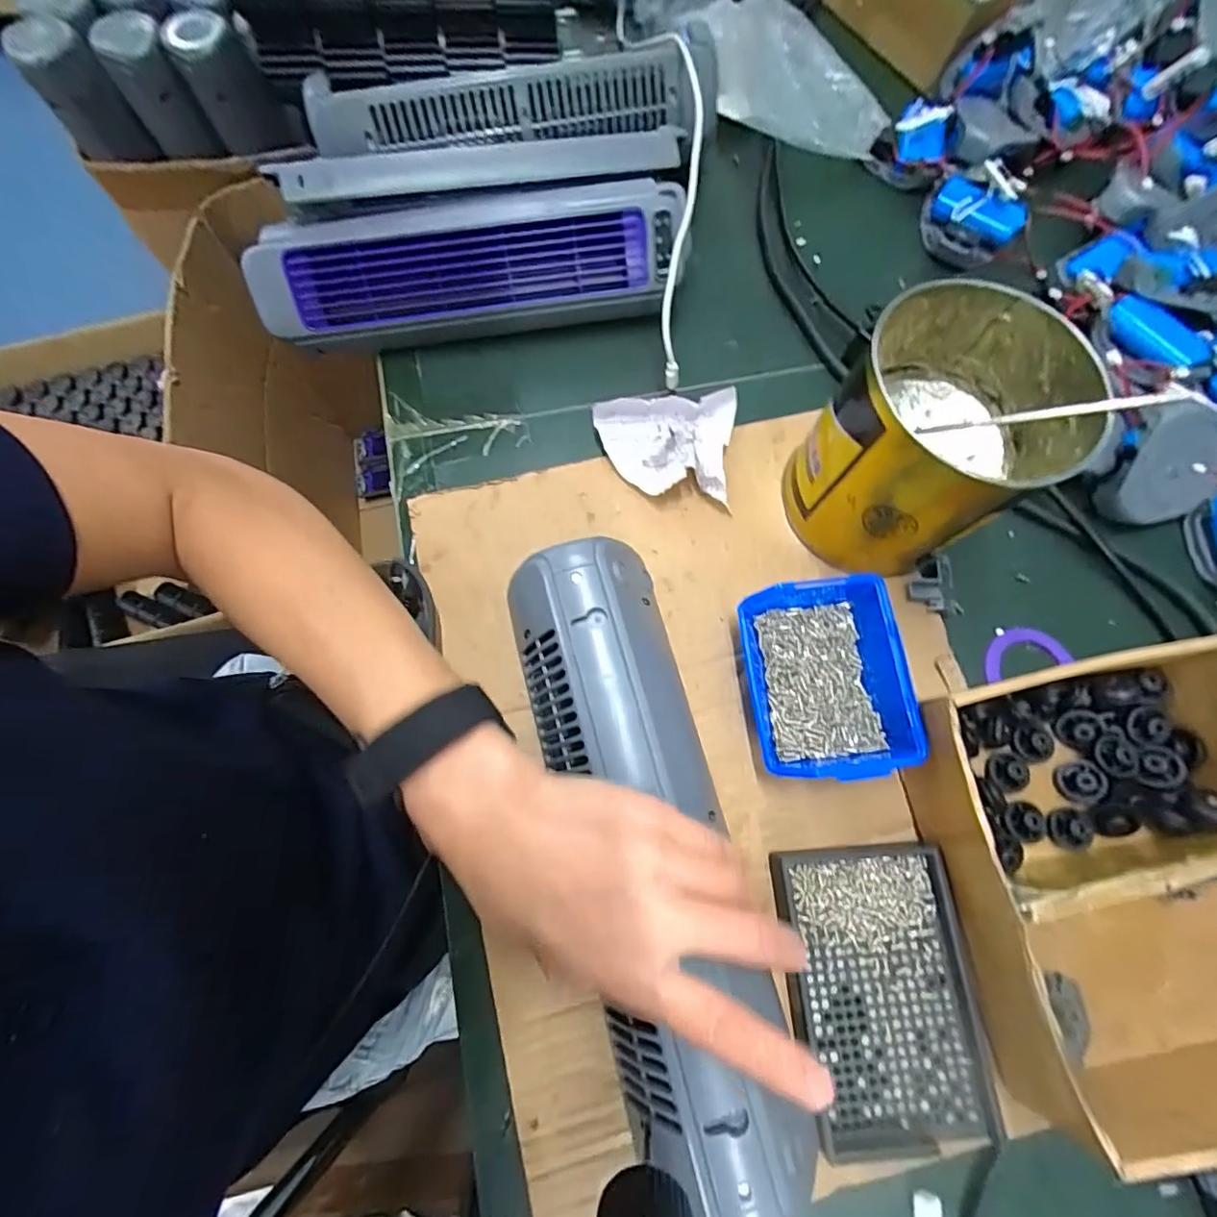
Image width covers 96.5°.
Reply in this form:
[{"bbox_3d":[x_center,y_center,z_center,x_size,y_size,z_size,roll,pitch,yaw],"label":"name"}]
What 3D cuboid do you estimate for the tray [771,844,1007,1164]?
[{"bbox_3d":[0.145,0.203,0.291,0.094,0.016,0.137,-4,73,-1],"label":"tray"}]

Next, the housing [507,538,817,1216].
[{"bbox_3d":[0.017,0.113,0.272,0.085,0.069,0.299,-13,75,-4],"label":"housing"}]

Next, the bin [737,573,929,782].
[{"bbox_3d":[0.130,0.042,0.325,0.089,0.043,0.112,-5,74,-2],"label":"bin"}]

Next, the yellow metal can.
[{"bbox_3d":[0.186,-0.099,0.322,0.126,0.111,0.116,0,73,0],"label":"yellow metal can"}]

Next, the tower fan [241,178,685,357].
[{"bbox_3d":[-0.096,-0.242,0.395,0.297,0.072,0.073,-7,74,-2],"label":"tower fan"}]

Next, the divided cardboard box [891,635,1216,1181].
[{"bbox_3d":[0.269,0.132,0.281,0.171,0.063,0.200,-11,74,-4],"label":"divided cardboard box"}]

